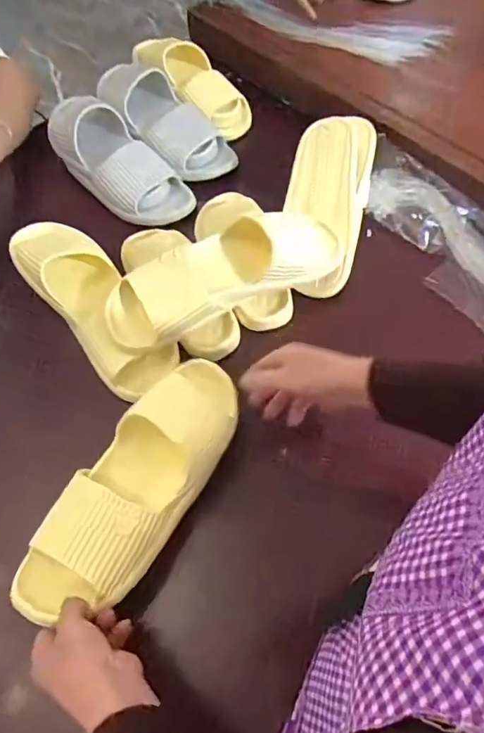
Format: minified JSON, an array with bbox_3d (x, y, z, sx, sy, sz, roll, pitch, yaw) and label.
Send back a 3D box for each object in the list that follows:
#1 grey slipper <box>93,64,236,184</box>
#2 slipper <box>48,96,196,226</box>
[{"bbox_3d":[-0.141,-0.432,0.843,0.126,0.069,0.287,-35,68,-19],"label":"grey slipper"},{"bbox_3d":[-0.207,-0.336,0.793,0.310,0.079,0.113,41,67,19],"label":"slipper"}]

